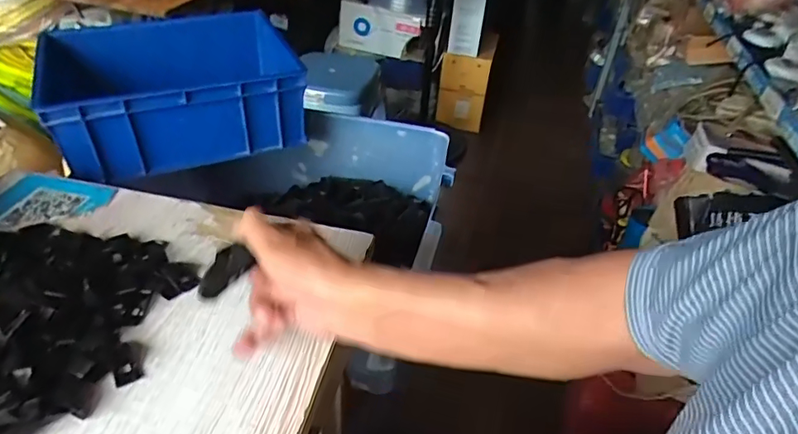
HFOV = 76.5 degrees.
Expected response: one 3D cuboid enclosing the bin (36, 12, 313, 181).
[{"bbox_3d":[-0.336,-0.199,0.770,0.324,0.119,0.267,-14,43,-22],"label":"bin"}]

